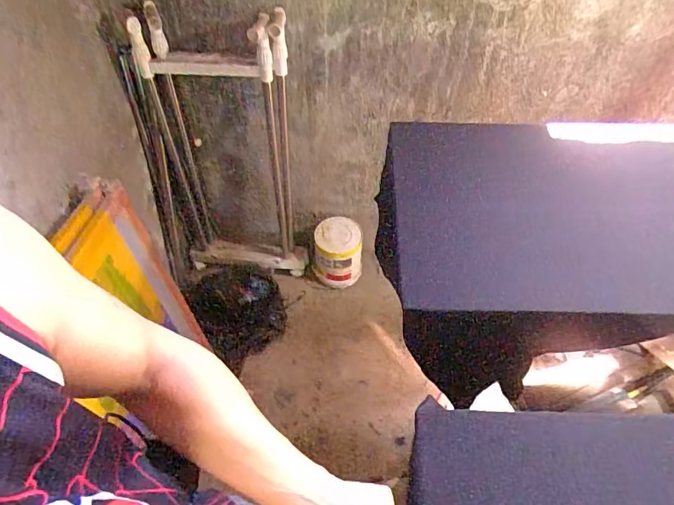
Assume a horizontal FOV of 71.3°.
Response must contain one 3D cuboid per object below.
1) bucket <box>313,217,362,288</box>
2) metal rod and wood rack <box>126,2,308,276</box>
[{"bbox_3d":[0.006,-0.002,1.647,0.169,0.245,0.141,4,54,3],"label":"bucket"},{"bbox_3d":[-0.312,-0.246,1.386,0.382,0.884,0.149,-2,54,-2],"label":"metal rod and wood rack"}]

